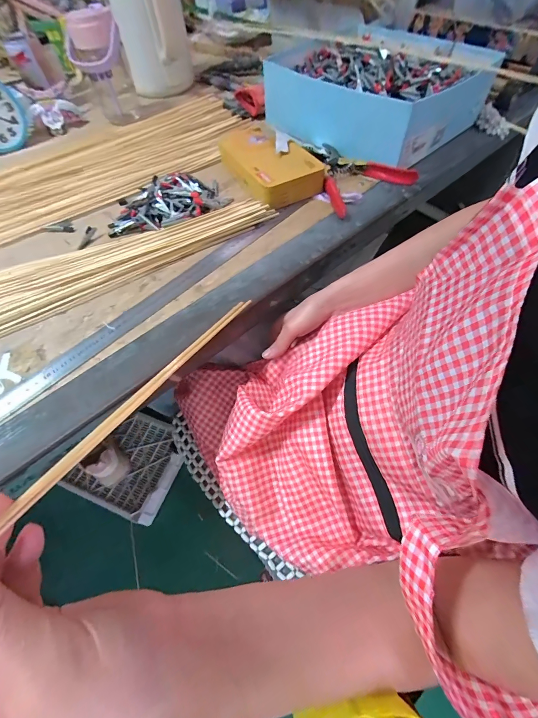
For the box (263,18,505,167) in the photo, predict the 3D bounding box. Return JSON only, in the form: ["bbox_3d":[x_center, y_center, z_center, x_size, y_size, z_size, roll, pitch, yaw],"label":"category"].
[{"bbox_3d":[0.191,-0.495,0.579,0.304,0.097,0.336,-36,63,-19],"label":"box"}]

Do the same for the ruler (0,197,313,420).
[{"bbox_3d":[-0.132,-0.085,0.397,0.028,0.007,0.514,37,67,23],"label":"ruler"}]

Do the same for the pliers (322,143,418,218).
[{"bbox_3d":[0.128,-0.305,0.510,0.147,0.020,0.159,-29,61,-15],"label":"pliers"}]

